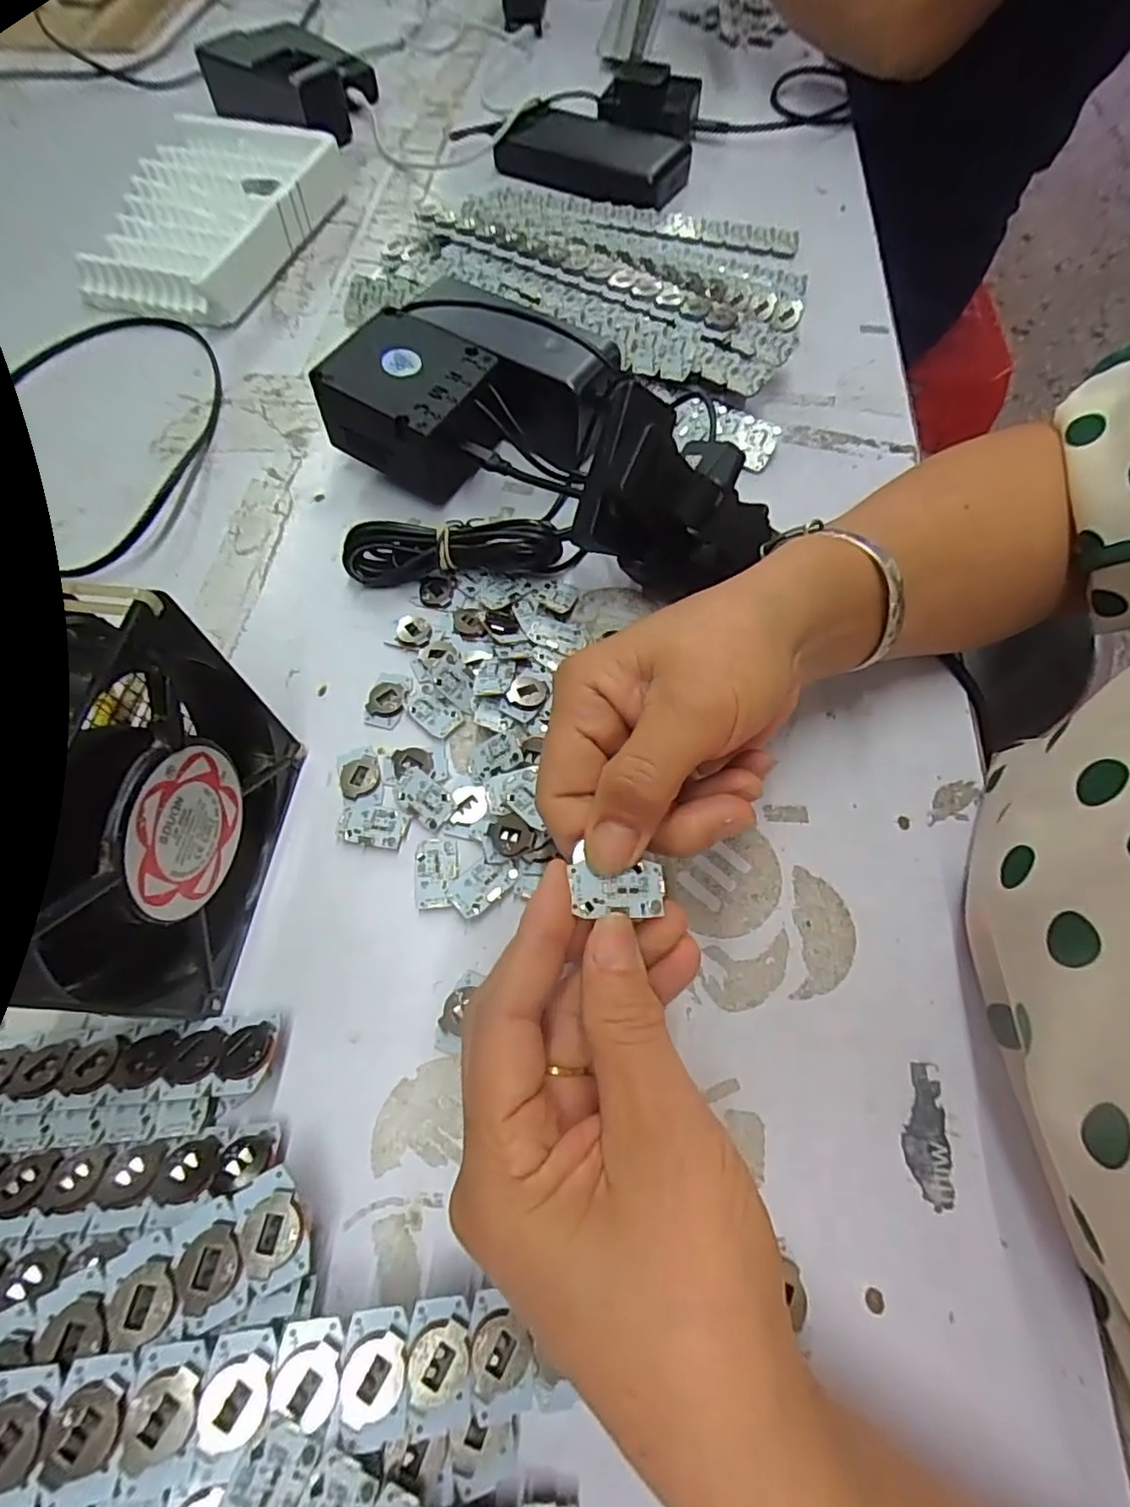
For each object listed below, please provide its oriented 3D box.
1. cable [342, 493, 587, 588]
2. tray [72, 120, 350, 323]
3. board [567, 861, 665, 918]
[{"bbox_3d":[-0.055,-0.107,0.320,0.120,0.038,0.024,-3,64,-1],"label":"cable"},{"bbox_3d":[-0.278,-0.420,0.475,0.148,0.037,0.224,11,65,5],"label":"tray"},{"bbox_3d":[0.016,0.041,0.186,0.028,0.004,0.016,0,64,-4],"label":"board"}]

